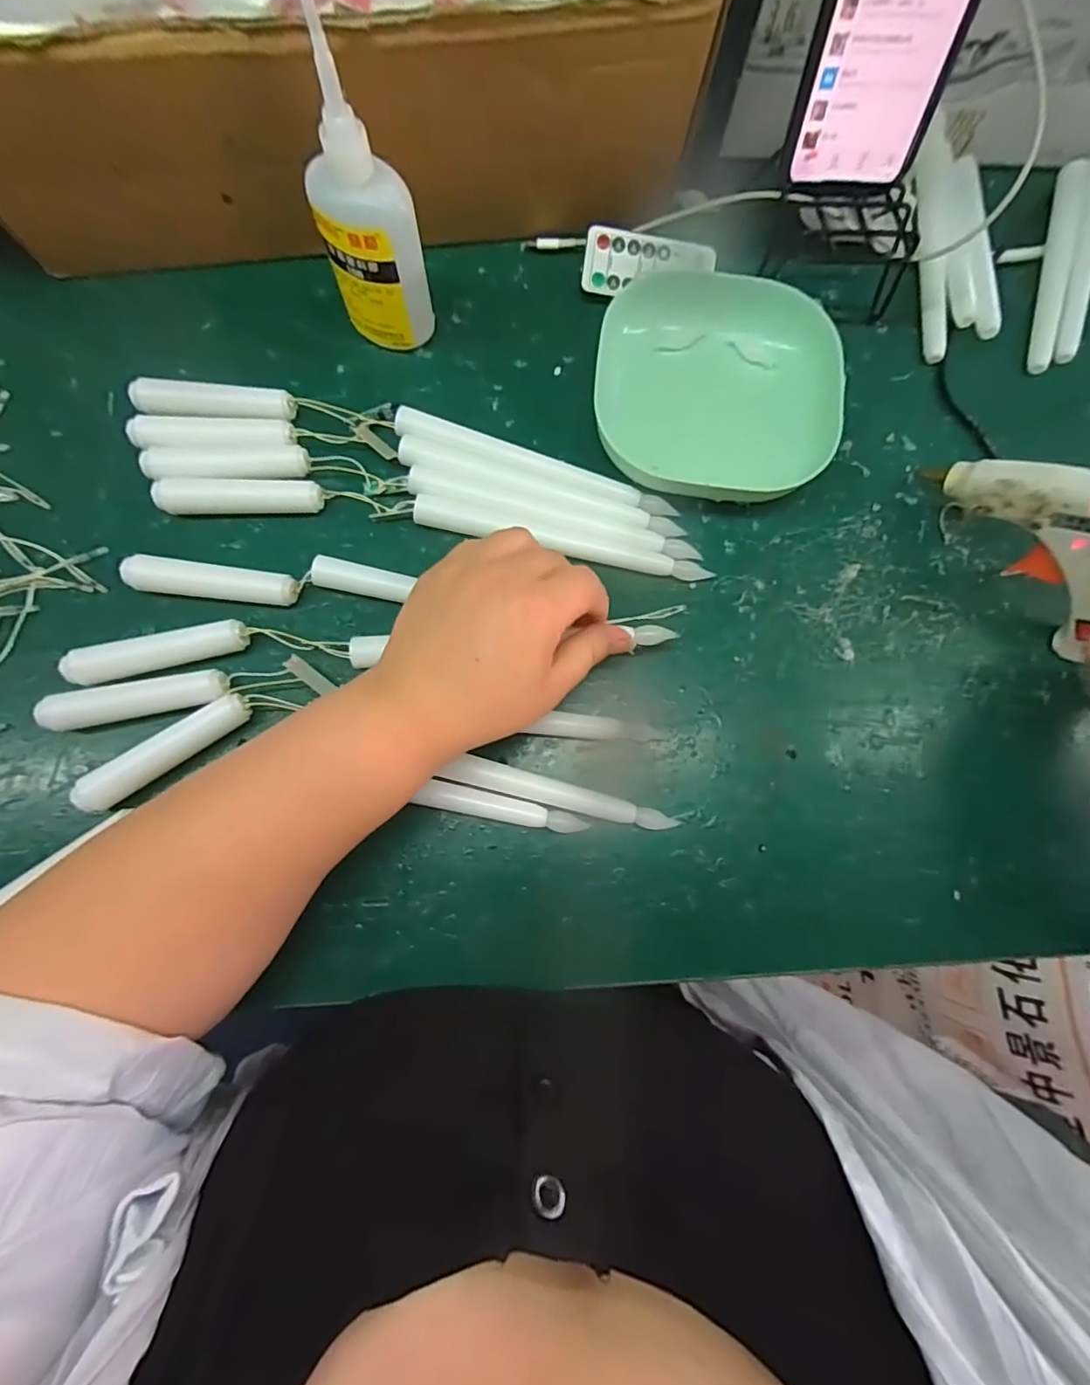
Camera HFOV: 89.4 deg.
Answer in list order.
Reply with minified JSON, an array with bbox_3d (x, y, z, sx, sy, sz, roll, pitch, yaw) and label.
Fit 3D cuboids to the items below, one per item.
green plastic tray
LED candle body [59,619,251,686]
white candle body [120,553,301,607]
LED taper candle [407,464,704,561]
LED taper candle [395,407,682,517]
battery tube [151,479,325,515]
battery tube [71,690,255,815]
[{"bbox_3d":[0.108,-0.185,0.336,0.151,0.027,0.137,5,78,-1],"label":"green plastic tray"},{"bbox_3d":[-0.210,-0.021,0.302,0.092,0.021,0.018,-14,79,-5],"label":"LED candle body"},{"bbox_3d":[-0.186,-0.060,0.309,0.092,0.023,0.019,7,78,-1],"label":"white candle body"},{"bbox_3d":[0.005,-0.103,0.324,0.170,0.014,0.017,14,78,1],"label":"LED taper candle"},{"bbox_3d":[-0.006,-0.136,0.332,0.173,0.015,0.021,18,79,2],"label":"LED taper candle"},{"bbox_3d":[-0.177,-0.113,0.322,0.091,0.019,0.018,0,79,-2],"label":"battery tube"},{"bbox_3d":[-0.197,0.031,0.287,0.089,0.019,0.018,-34,82,-8],"label":"battery tube"}]

